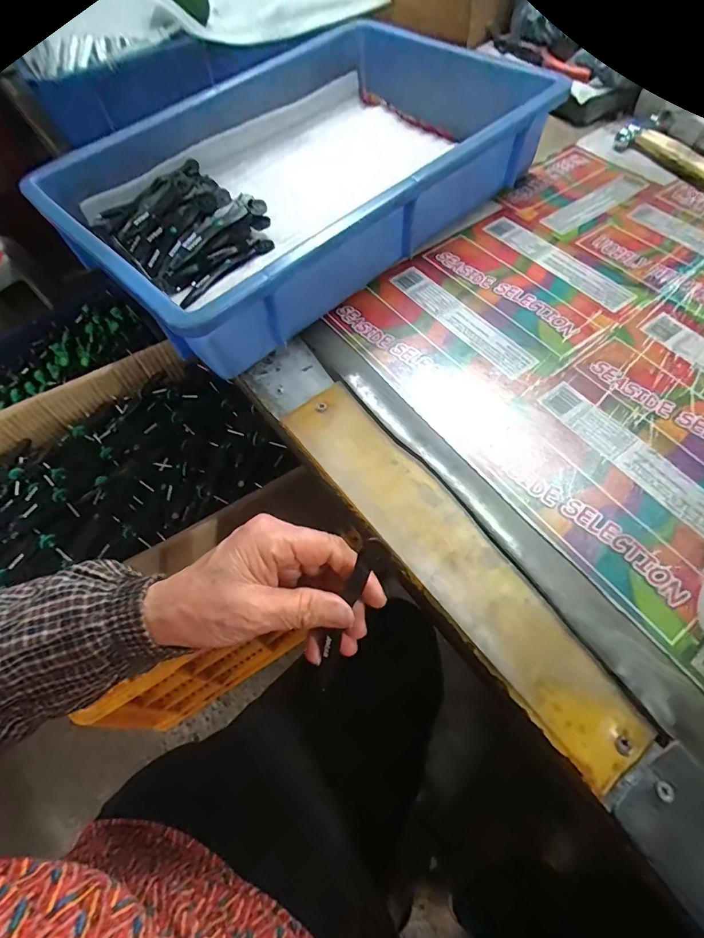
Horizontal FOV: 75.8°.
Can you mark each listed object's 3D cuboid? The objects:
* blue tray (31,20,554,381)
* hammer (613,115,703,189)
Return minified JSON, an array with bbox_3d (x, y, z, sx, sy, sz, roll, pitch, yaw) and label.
[{"bbox_3d":[-0.057,-0.291,0.439,0.408,0.079,0.310,-41,65,-18],"label":"blue tray"},{"bbox_3d":[0.335,-0.310,0.457,0.047,0.017,0.152,-20,60,-7],"label":"hammer"}]

